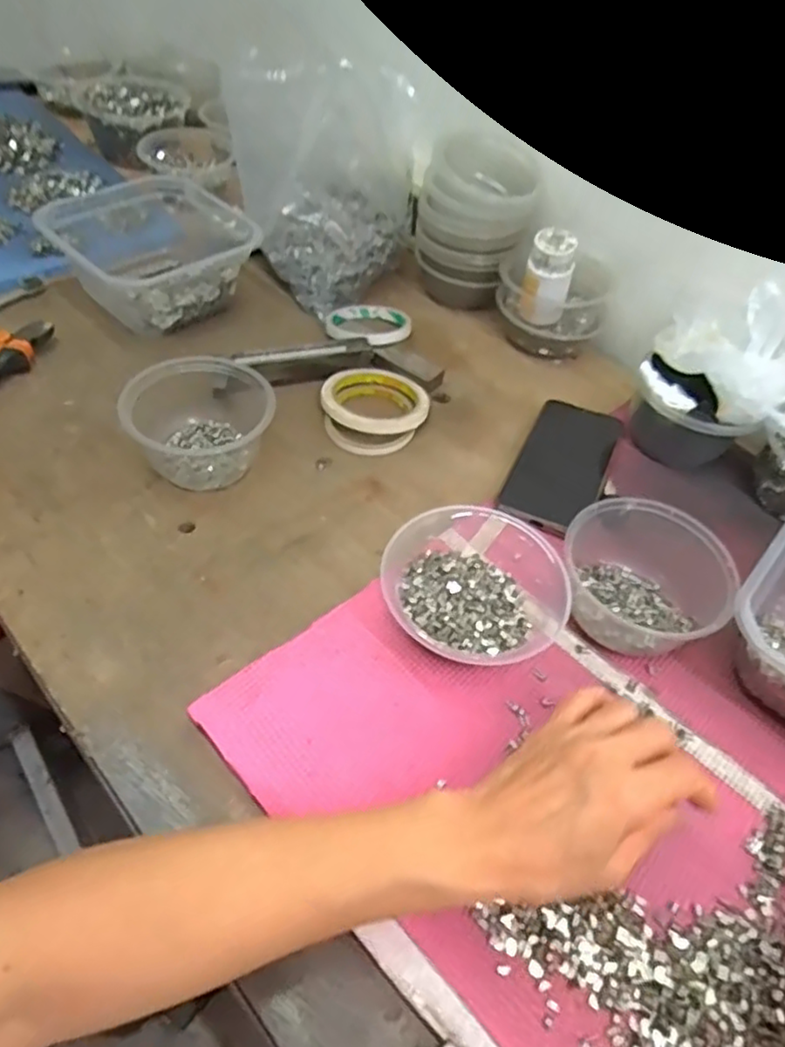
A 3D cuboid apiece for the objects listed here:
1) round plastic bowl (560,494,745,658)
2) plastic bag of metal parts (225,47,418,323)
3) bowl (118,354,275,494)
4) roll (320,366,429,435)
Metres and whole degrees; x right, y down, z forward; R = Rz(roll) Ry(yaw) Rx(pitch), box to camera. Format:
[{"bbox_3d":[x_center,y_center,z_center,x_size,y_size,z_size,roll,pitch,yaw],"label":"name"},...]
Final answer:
[{"bbox_3d":[0.179,0.035,0.494,0.109,0.061,0.121,25,51,13],"label":"round plastic bowl"},{"bbox_3d":[-0.068,-0.350,0.703,0.147,0.194,0.133,38,55,22],"label":"plastic bag of metal parts"},{"bbox_3d":[-0.158,-0.088,0.564,0.111,0.064,0.105,4,49,-5],"label":"bowl"},{"bbox_3d":[-0.016,-0.120,0.640,0.097,0.018,0.097,4,49,-5],"label":"roll"}]

